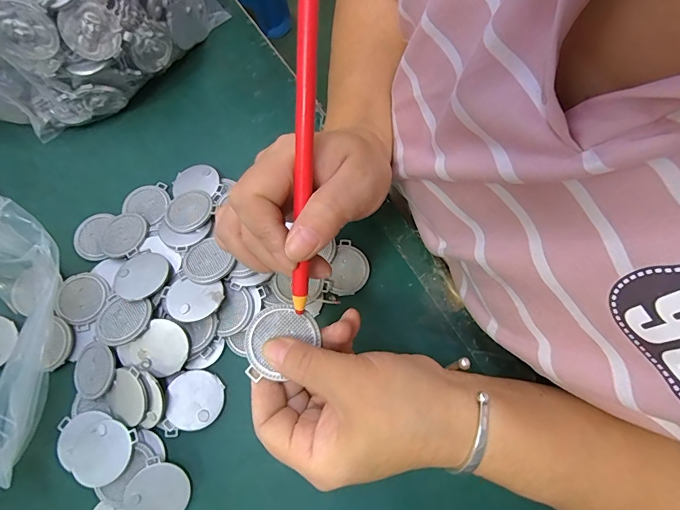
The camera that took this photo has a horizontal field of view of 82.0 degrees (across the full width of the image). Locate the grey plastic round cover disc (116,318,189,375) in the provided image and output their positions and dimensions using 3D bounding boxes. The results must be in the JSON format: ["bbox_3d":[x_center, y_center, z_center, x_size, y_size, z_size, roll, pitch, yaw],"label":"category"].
[{"bbox_3d":[-0.133,0.070,0.282,0.047,0.008,0.038,-37,90,-7],"label":"grey plastic round cover disc"}]

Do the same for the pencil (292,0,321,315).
[{"bbox_3d":[-0.017,-0.046,0.188,0.010,0.006,0.158,4,107,0],"label":"pencil"}]

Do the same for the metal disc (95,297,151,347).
[{"bbox_3d":[-0.157,0.047,0.280,0.039,0.005,0.034,7,73,1],"label":"metal disc"}]

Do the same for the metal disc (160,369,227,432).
[{"bbox_3d":[-0.106,0.106,0.286,0.040,0.004,0.041,4,67,-10],"label":"metal disc"}]

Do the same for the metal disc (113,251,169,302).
[{"bbox_3d":[-0.151,0.015,0.297,0.040,0.004,0.040,-3,51,4],"label":"metal disc"}]

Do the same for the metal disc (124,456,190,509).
[{"bbox_3d":[-0.124,0.164,0.267,0.039,0.004,0.039,34,72,-7],"label":"metal disc"}]

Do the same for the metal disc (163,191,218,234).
[{"bbox_3d":[-0.124,-0.036,0.321,0.039,0.004,0.038,-3,60,5],"label":"metal disc"}]

